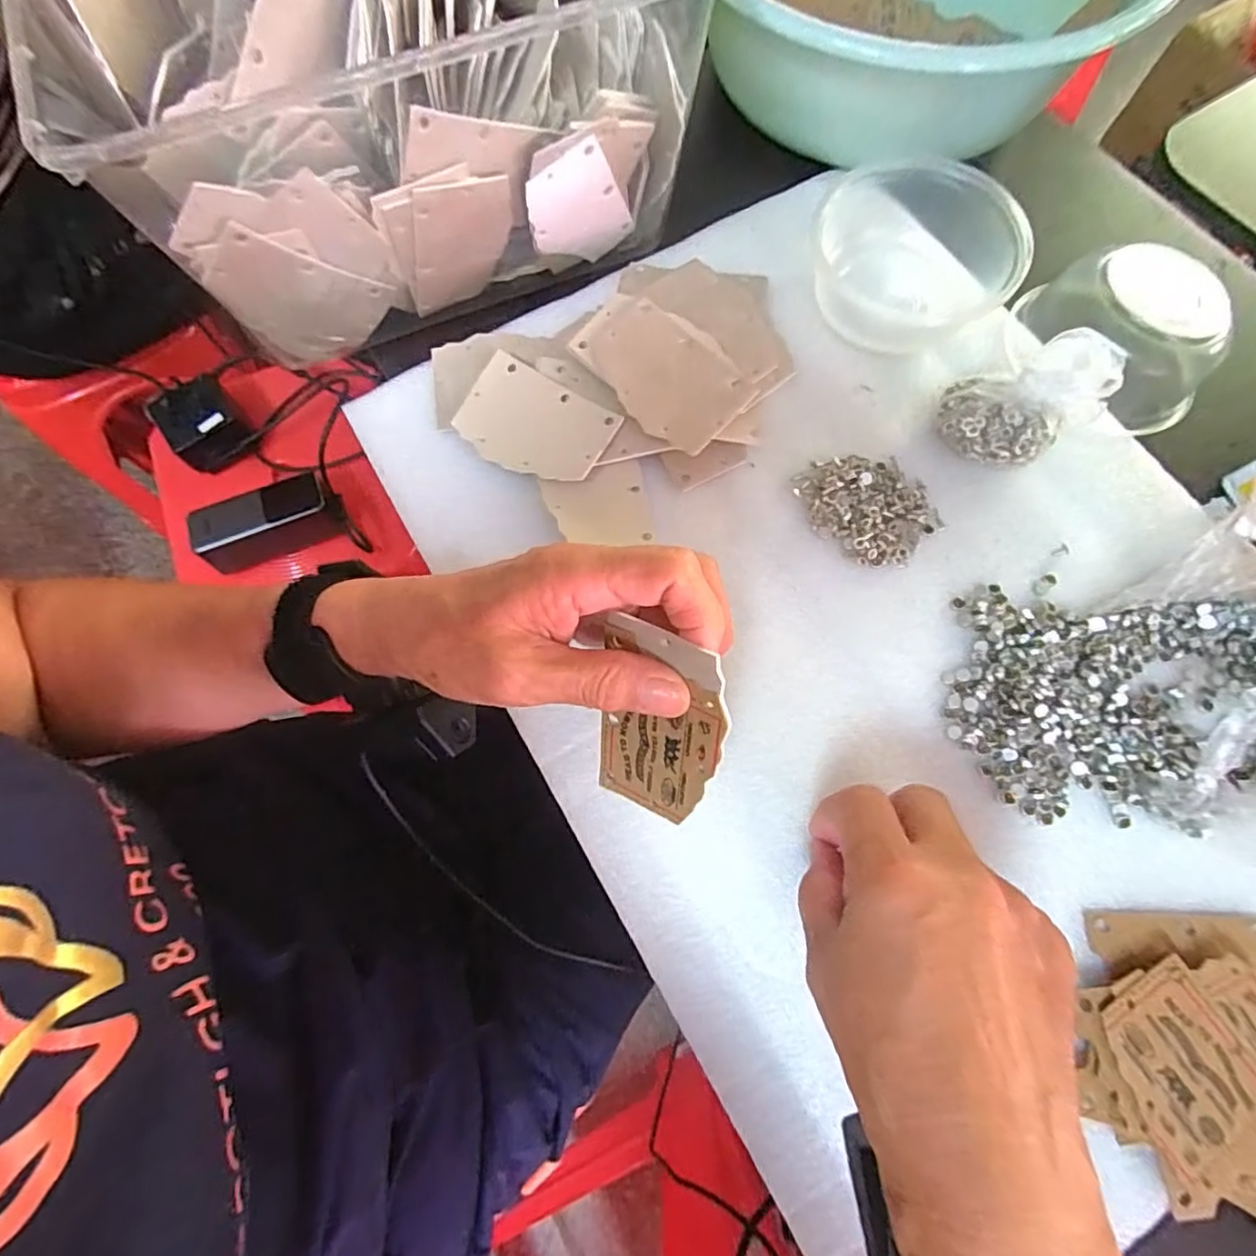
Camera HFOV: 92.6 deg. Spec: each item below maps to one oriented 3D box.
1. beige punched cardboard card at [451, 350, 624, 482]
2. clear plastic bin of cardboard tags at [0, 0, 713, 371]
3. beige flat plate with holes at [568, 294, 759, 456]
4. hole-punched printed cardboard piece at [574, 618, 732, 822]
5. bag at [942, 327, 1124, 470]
[{"bbox_3d":[-0.051,-0.111,0.329,0.083,0.005,0.054,31,86,14],"label":"beige punched cardboard card"},{"bbox_3d":[-0.129,-0.330,0.352,0.323,0.152,0.289,-22,74,-5],"label":"clear plastic bin of cardboard tags"},{"bbox_3d":[0.017,-0.139,0.322,0.057,0.006,0.096,-44,79,-5],"label":"beige flat plate with holes"},{"bbox_3d":[0.011,0.038,0.236,0.062,0.084,0.004,9,26,35],"label":"hole-punched printed cardboard piece"},{"bbox_3d":[0.205,-0.118,0.314,0.063,0.052,0.054,-27,75,-7],"label":"bag"}]

